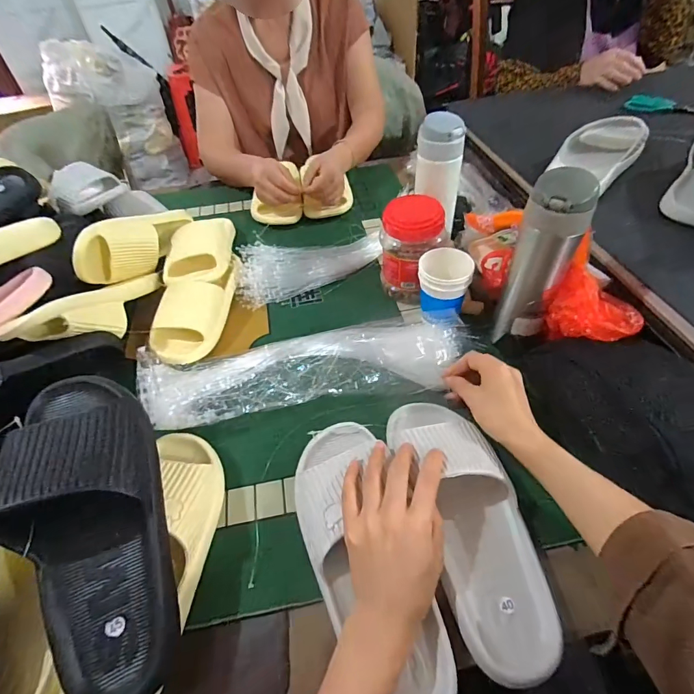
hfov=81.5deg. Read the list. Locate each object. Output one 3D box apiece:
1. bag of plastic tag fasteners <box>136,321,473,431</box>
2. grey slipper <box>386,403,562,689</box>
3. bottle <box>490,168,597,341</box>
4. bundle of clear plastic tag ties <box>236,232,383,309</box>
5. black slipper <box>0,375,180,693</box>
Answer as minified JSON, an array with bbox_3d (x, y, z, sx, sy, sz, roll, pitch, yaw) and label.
[{"bbox_3d":[-0.050,0.018,0.512,0.389,0.054,0.122,-9,48,-4],"label":"bag of plastic tag fasteners"},{"bbox_3d":[0.114,0.156,0.387,0.095,0.063,0.256,-12,55,-5],"label":"grey slipper"},{"bbox_3d":[0.225,-0.098,0.467,0.063,0.188,0.058,21,53,23],"label":"bottle"},{"bbox_3d":[-0.061,-0.140,0.685,0.251,0.031,0.121,-13,48,-6],"label":"bundle of clear plastic tag ties"},{"bbox_3d":[-0.214,0.143,0.336,0.117,0.064,0.276,-22,72,-14],"label":"black slipper"}]

